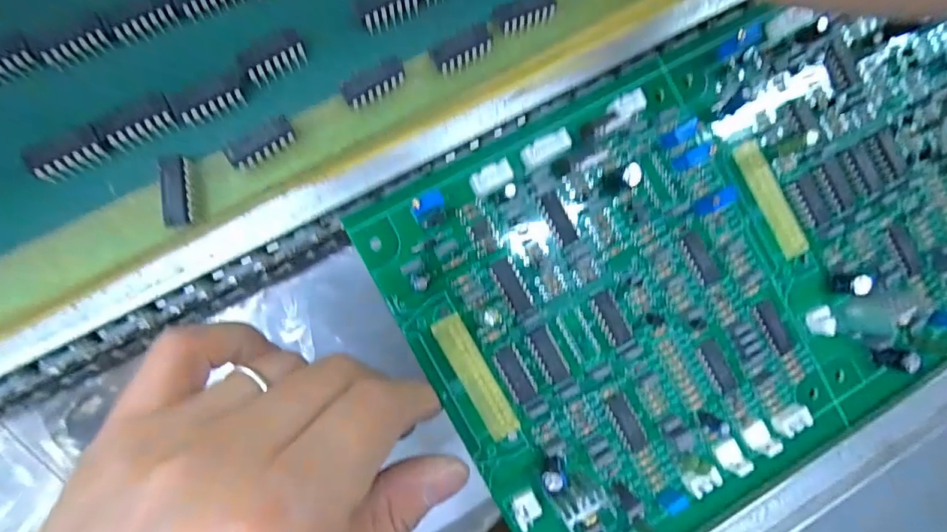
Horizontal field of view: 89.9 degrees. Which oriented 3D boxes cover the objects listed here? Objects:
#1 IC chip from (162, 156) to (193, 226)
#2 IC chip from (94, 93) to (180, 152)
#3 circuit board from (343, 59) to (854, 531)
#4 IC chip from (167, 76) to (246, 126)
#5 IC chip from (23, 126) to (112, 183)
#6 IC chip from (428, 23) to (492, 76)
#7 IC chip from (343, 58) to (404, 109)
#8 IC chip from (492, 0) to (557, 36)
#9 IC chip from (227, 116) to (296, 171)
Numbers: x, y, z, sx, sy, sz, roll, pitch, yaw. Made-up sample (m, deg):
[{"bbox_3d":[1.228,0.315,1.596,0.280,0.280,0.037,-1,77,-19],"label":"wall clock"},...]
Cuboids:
[{"bbox_3d":[-0.078,-0.020,0.125,0.006,0.005,0.018,-7,87,-6],"label":"IC chip"},{"bbox_3d":[-0.089,-0.037,0.125,0.019,0.004,0.010,-26,89,-6],"label":"IC chip"},{"bbox_3d":[0.048,0.022,0.158,0.122,0.012,0.146,-29,91,-7],"label":"circuit board"},{"bbox_3d":[-0.072,-0.045,0.127,0.018,0.004,0.010,-25,89,-6],"label":"IC chip"},{"bbox_3d":[-0.107,-0.029,0.124,0.019,0.006,0.008,-25,89,-6],"label":"IC chip"},{"bbox_3d":[-0.003,-0.062,0.136,0.019,0.004,0.007,-28,90,-7],"label":"IC chip"},{"bbox_3d":[-0.028,-0.052,0.133,0.019,0.004,0.007,-34,90,-7],"label":"IC chip"},{"bbox_3d":[0.016,-0.075,0.140,0.019,0.004,0.008,-25,89,-6],"label":"IC chip"},{"bbox_3d":[-0.057,-0.033,0.128,0.018,0.004,0.007,-33,90,-7],"label":"IC chip"}]

